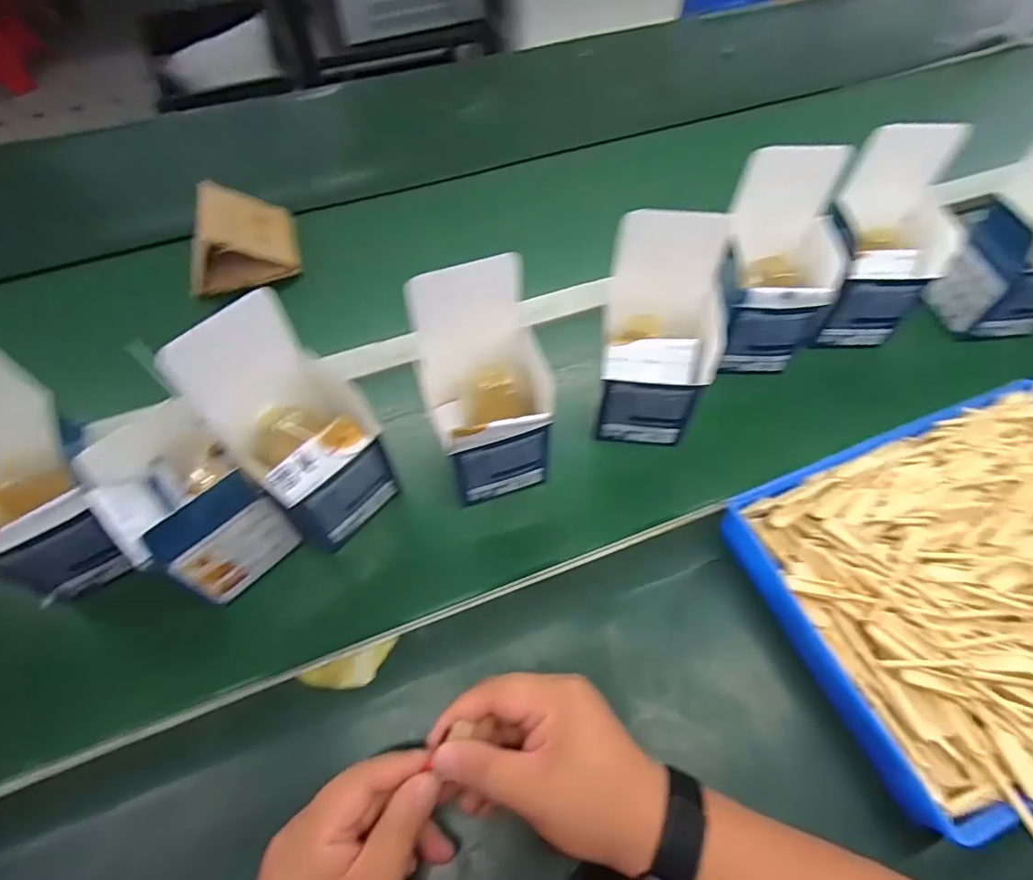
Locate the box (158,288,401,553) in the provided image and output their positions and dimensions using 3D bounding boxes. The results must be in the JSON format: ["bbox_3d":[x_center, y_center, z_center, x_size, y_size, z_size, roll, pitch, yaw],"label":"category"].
[{"bbox_3d":[-0.159,-0.007,0.389,0.095,0.171,0.094,-41,63,-20],"label":"box"}]

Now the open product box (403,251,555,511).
[{"bbox_3d":[-0.020,-0.039,0.410,0.099,0.163,0.095,-13,57,-4],"label":"open product box"}]

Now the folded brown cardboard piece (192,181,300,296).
[{"bbox_3d":[-0.319,-0.233,0.603,0.113,0.080,0.103,-11,57,-3],"label":"folded brown cardboard piece"}]

